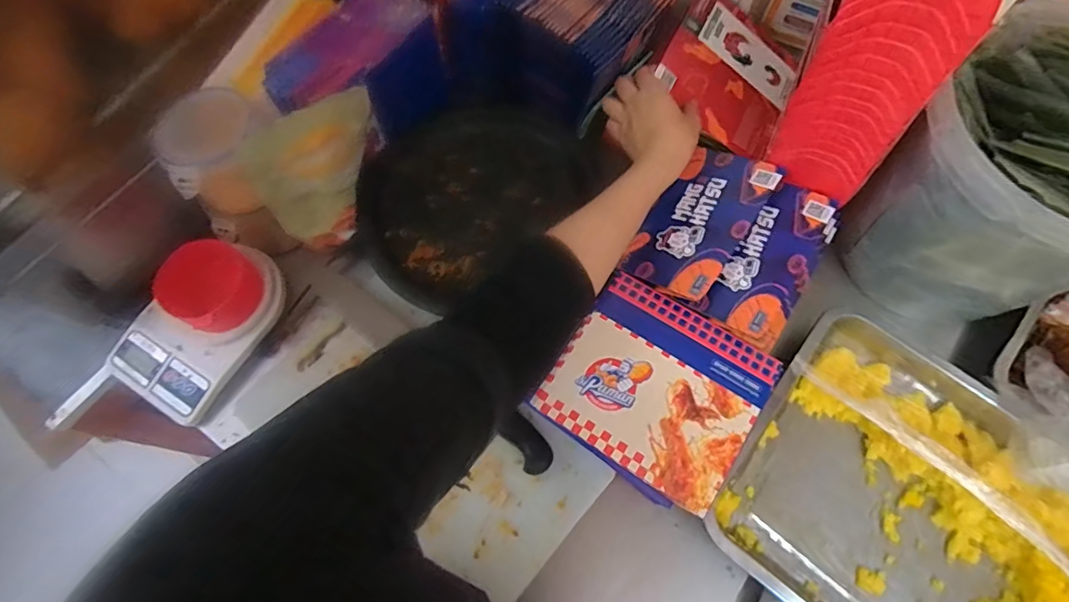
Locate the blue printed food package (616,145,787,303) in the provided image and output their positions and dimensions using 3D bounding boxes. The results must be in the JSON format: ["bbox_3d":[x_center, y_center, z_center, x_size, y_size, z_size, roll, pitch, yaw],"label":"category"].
[{"bbox_3d":[0.168,-0.082,0.541,0.091,0.011,0.173,28,71,32],"label":"blue printed food package"}]

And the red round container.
[{"bbox_3d":[-0.357,-0.020,0.579,0.094,0.054,0.088,0,68,1],"label":"red round container"}]

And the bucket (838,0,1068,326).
[{"bbox_3d":[0.451,-0.092,0.528,0.215,0.262,0.206,0,68,1],"label":"bucket"}]

